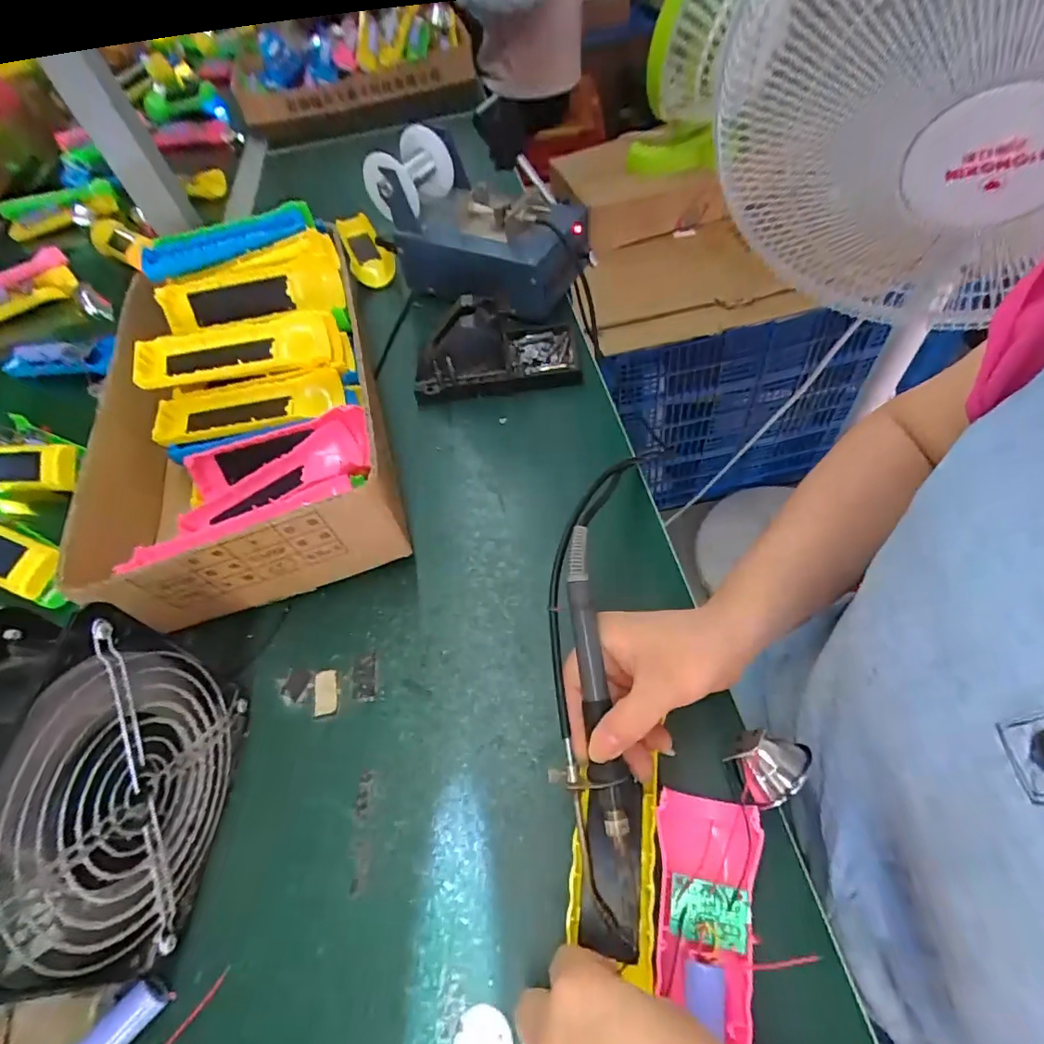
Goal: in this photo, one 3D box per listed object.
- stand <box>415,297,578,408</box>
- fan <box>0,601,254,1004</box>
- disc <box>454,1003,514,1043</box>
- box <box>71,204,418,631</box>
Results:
[{"bbox_3d":[-0.025,-0.172,0.504,0.155,0.073,0.080,-8,55,3],"label":"stand"},{"bbox_3d":[-0.217,0.137,0.266,0.062,0.146,0.146,-3,56,5],"label":"fan"},{"bbox_3d":[-0.018,0.251,0.255,0.027,0.004,0.028,-4,56,5],"label":"disc"},{"bbox_3d":[-0.245,-0.114,0.465,0.220,0.101,0.384,-18,56,-5],"label":"box"}]

